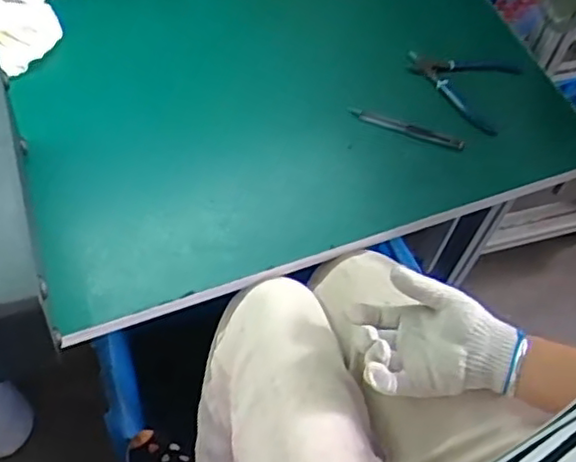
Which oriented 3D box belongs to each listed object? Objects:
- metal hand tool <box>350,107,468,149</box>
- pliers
[{"bbox_3d":[0.141,-0.122,0.782,0.139,0.008,0.016,19,60,7],"label":"metal hand tool"},{"bbox_3d":[0.216,-0.190,0.835,0.136,0.017,0.132,21,60,8],"label":"pliers"}]

